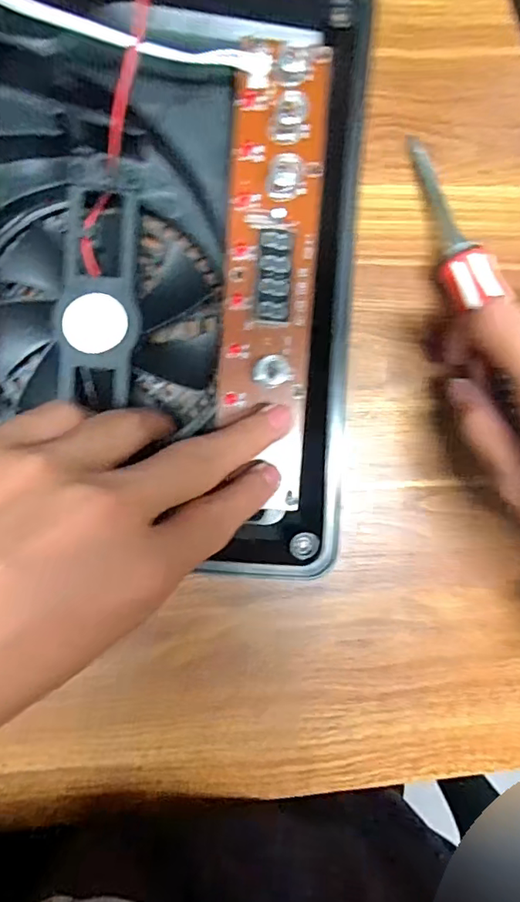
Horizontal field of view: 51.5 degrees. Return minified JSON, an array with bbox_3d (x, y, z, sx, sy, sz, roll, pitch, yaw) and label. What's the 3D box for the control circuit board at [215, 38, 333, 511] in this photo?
[{"bbox_3d":[0.006,-0.077,0.241,0.042,0.015,0.204,2,93,-7],"label":"control circuit board"}]

